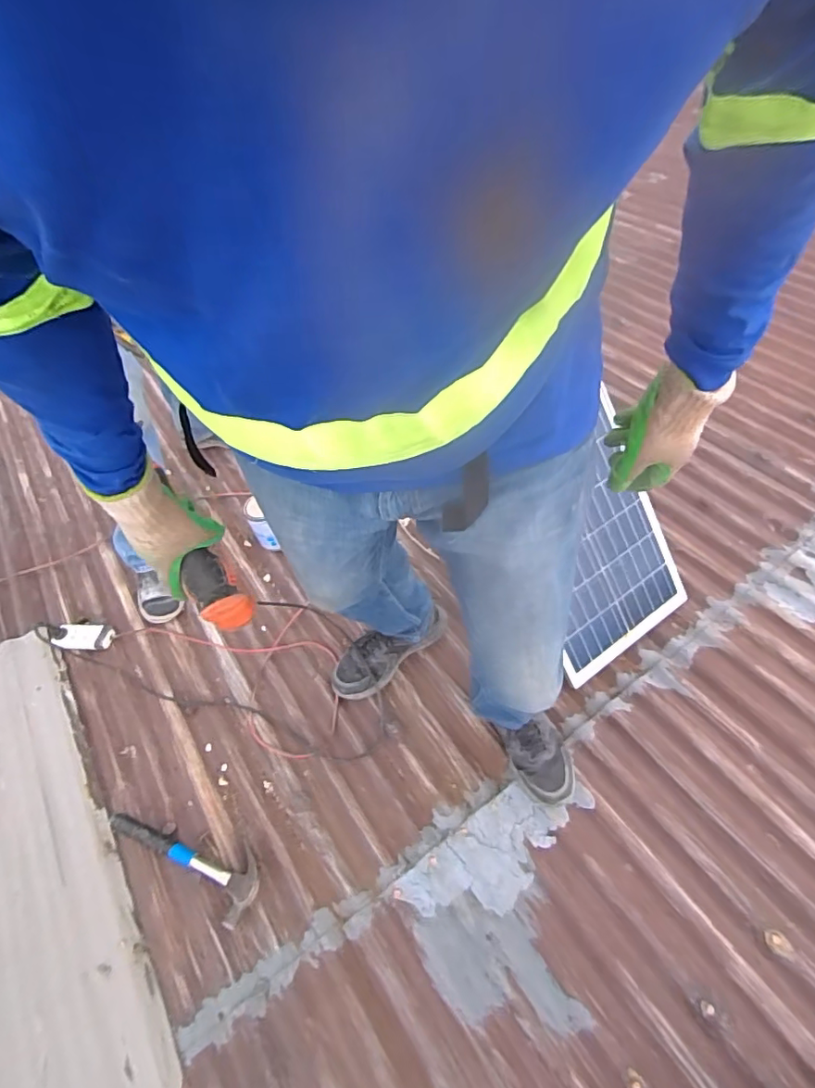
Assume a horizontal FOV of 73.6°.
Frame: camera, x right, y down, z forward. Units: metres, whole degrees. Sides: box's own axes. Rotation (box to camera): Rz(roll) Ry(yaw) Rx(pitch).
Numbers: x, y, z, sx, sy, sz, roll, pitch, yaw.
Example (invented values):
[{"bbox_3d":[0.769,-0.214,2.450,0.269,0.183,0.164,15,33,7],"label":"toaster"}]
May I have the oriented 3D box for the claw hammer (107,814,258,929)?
[{"bbox_3d":[-0.439,0.593,1.039,0.345,0.035,0.109,12,64,22],"label":"claw hammer"}]

